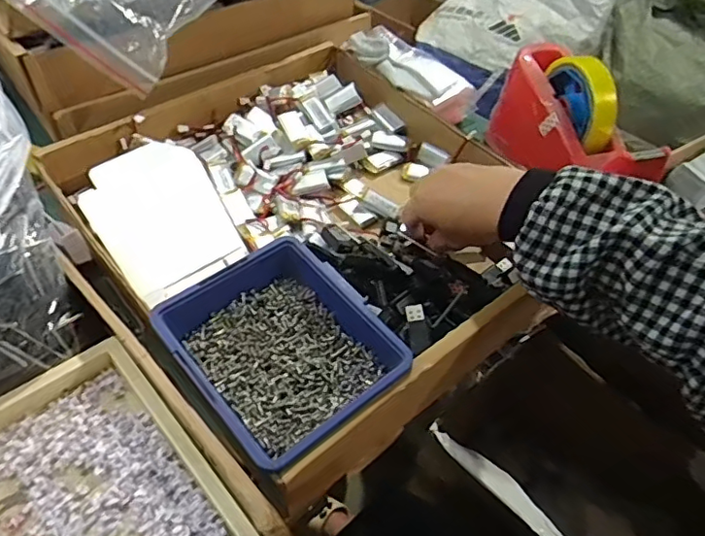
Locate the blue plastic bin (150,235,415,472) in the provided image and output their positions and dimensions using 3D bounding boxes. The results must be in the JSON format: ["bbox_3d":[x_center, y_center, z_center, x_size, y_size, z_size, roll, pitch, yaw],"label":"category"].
[{"bbox_3d":[-0.047,0.059,0.398,0.125,0.050,0.140,-30,59,-24],"label":"blue plastic bin"}]

